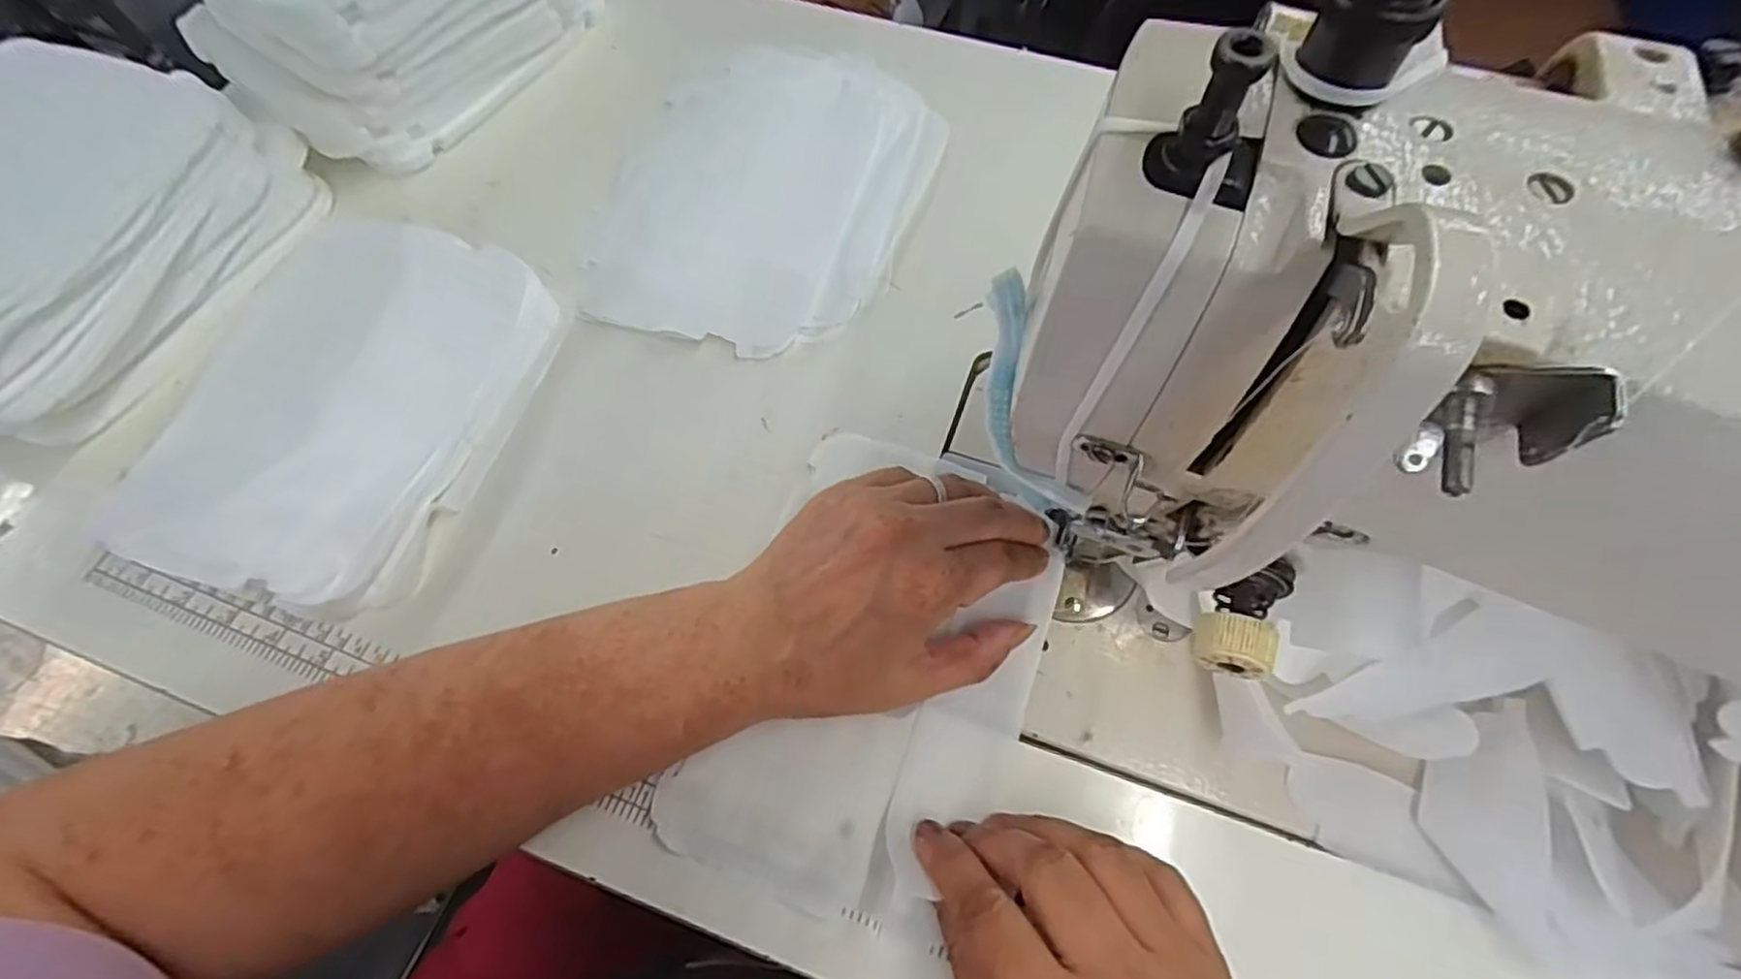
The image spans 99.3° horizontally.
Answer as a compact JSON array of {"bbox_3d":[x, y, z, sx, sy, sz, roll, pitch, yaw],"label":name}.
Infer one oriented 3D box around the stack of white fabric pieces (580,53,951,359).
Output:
[{"bbox_3d":[-0.063,-0.170,0.422,0.170,0.009,0.211,19,65,9],"label":"stack of white fabric pieces"}]

